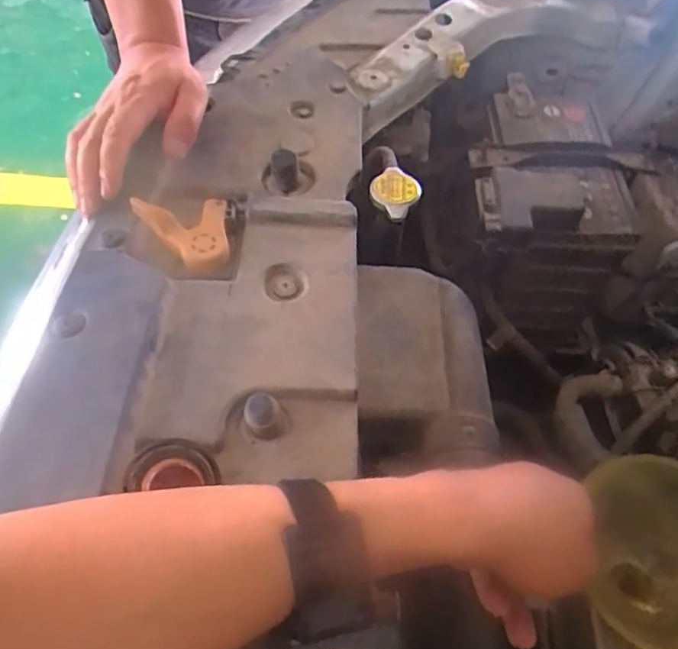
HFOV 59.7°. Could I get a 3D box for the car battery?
[{"bbox_3d":[0.226,-0.118,0.690,0.182,0.212,0.245,14,55,5],"label":"car battery"}]

